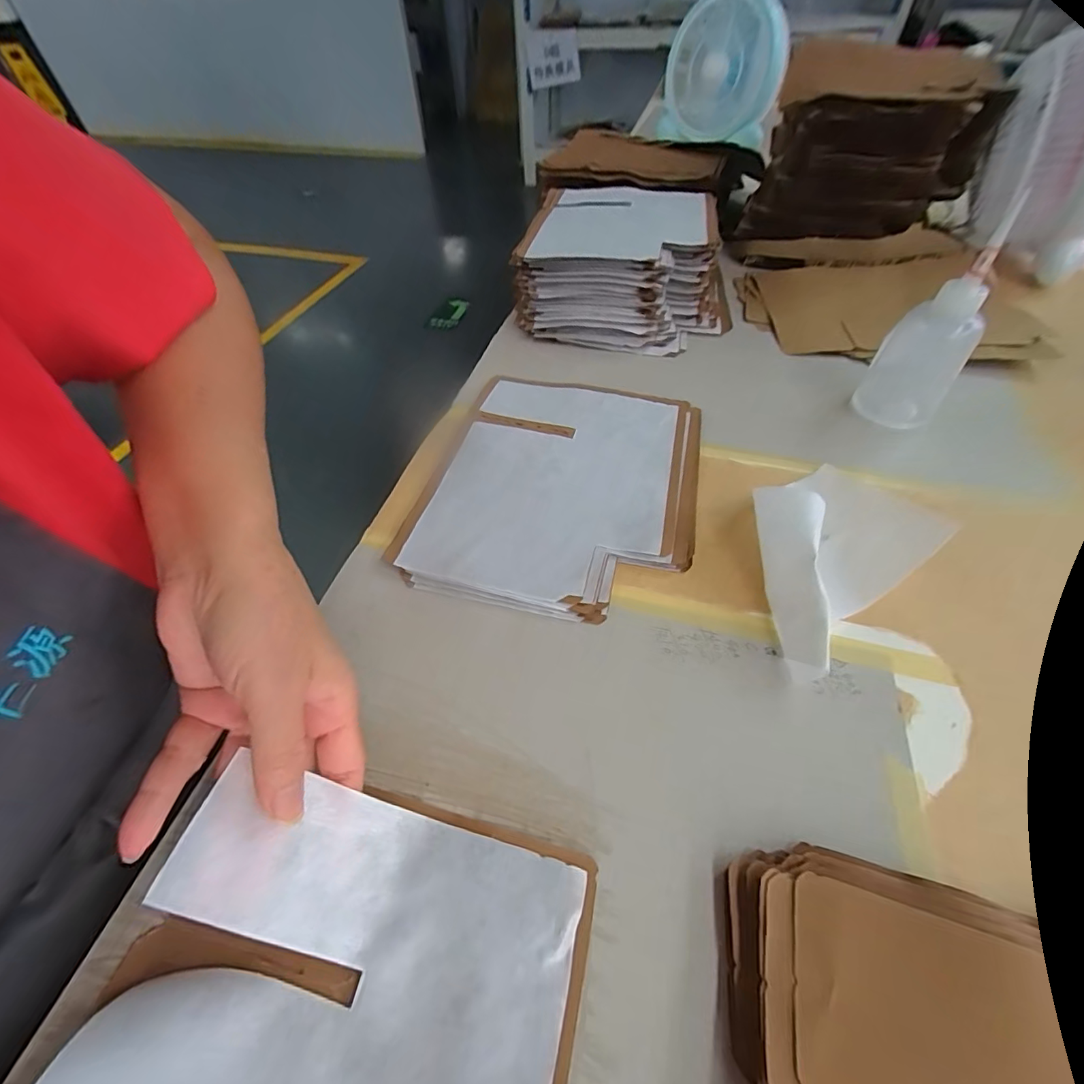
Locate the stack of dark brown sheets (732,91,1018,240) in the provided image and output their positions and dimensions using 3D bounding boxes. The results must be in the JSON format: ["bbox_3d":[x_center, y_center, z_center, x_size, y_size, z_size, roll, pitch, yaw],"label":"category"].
[{"bbox_3d":[0.386,-0.450,0.577,0.248,0.156,0.066,3,68,13],"label":"stack of dark brown sheets"}]

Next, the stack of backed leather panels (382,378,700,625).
[{"bbox_3d":[0.018,-0.051,0.395,0.204,0.012,0.246,12,52,9],"label":"stack of backed leather panels"}]

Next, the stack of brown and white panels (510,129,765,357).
[{"bbox_3d":[0.108,-0.375,0.610,0.243,0.080,0.350,6,52,4],"label":"stack of brown and white panels"}]

